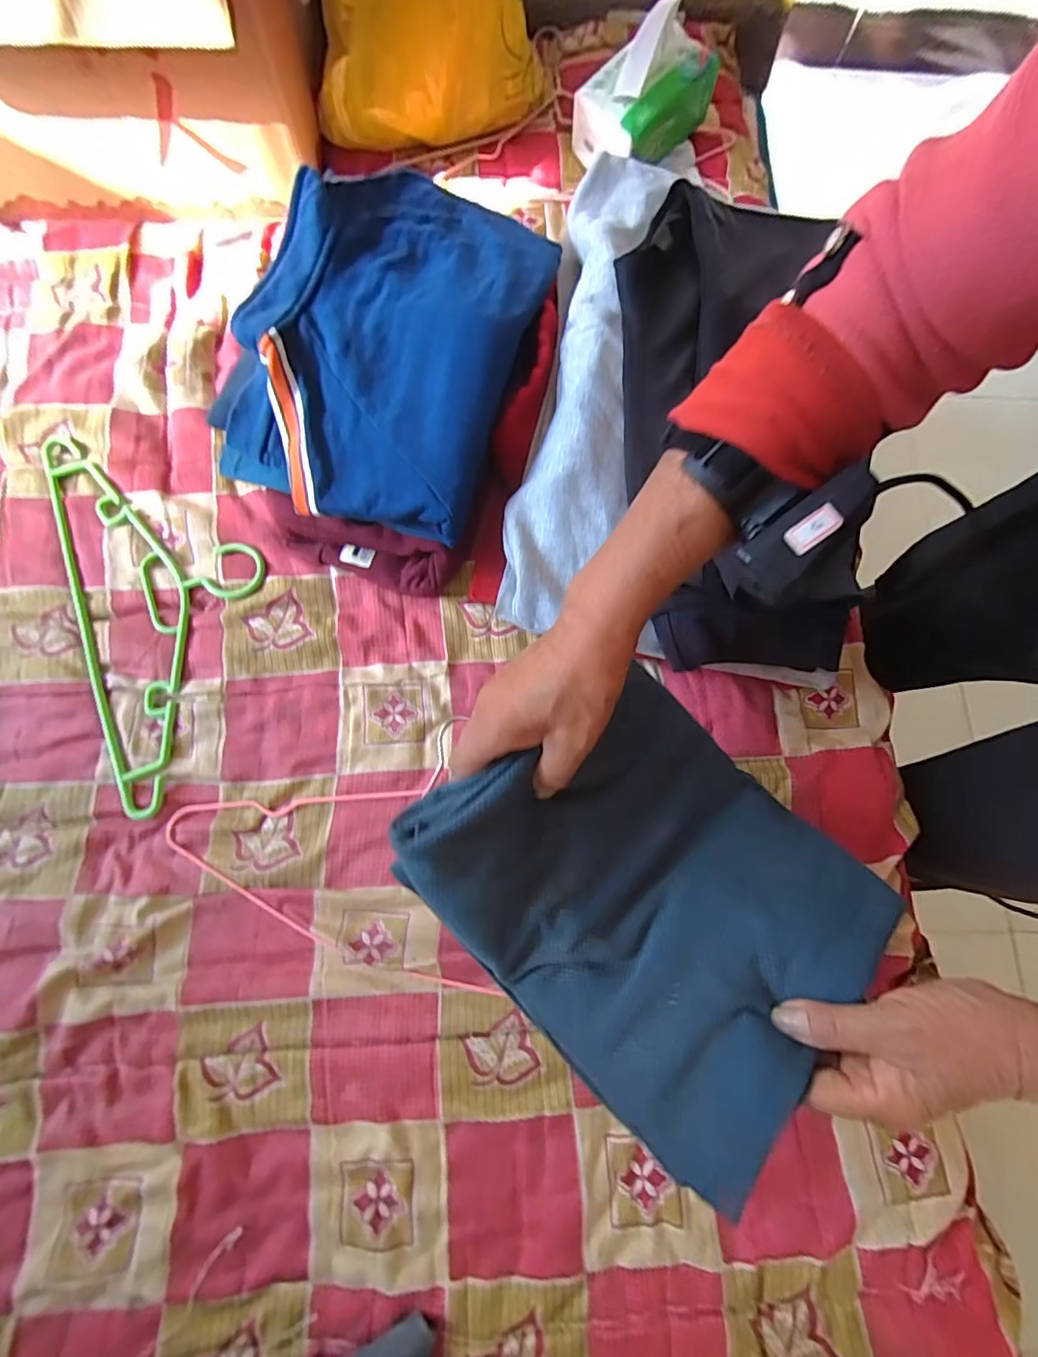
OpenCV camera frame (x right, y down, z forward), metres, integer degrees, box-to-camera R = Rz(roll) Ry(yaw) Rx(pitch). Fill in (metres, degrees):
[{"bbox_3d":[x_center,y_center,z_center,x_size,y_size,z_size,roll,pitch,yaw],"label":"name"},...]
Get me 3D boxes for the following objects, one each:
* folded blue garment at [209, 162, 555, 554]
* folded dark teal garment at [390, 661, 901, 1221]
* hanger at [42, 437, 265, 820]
[{"bbox_3d":[-0.120,-0.303,0.441,0.243,0.081,0.338,17,76,2],"label":"folded blue garment"},{"bbox_3d":[0.083,0.119,0.308,0.218,0.072,0.252,-44,82,-10],"label":"folded dark teal garment"},{"bbox_3d":[-0.334,-0.081,0.472,0.172,0.012,0.387,-20,78,-6],"label":"hanger"}]

